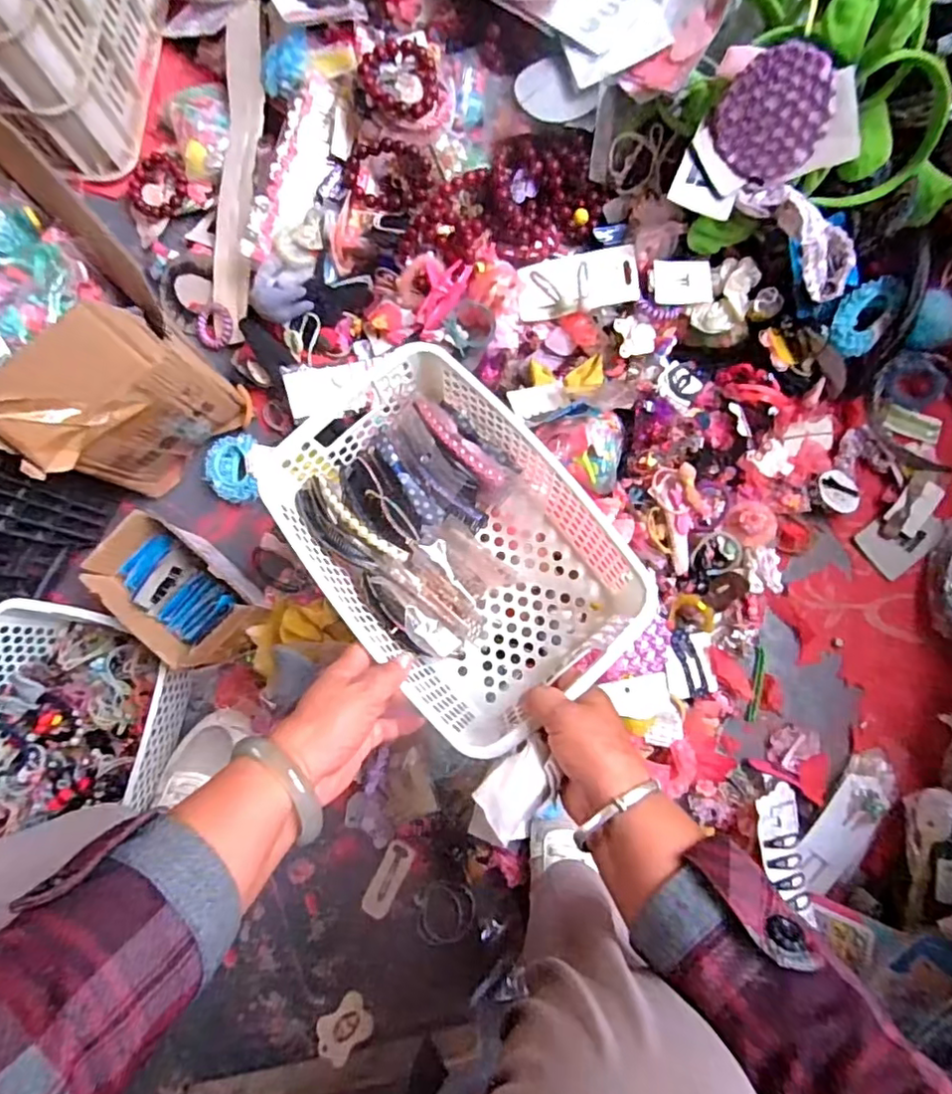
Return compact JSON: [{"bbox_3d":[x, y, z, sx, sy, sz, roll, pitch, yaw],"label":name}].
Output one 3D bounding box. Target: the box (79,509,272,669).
[{"bbox_3d":[-0.290,0.046,0.598,0.098,0.080,0.151,-45,82,-5],"label":"box"}]

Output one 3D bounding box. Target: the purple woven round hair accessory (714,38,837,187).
[{"bbox_3d":[0.270,-0.388,0.539,0.098,0.095,0.010,44,49,-22],"label":"purple woven round hair accessory"}]

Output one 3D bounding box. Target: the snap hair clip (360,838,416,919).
[{"bbox_3d":[-0.091,0.344,0.618,0.031,0.004,0.075,26,83,2],"label":"snap hair clip"}]

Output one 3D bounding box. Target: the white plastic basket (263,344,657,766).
[{"bbox_3d":[-0.019,-0.012,0.503,0.209,0.104,0.306,-38,81,-4],"label":"white plastic basket"}]

